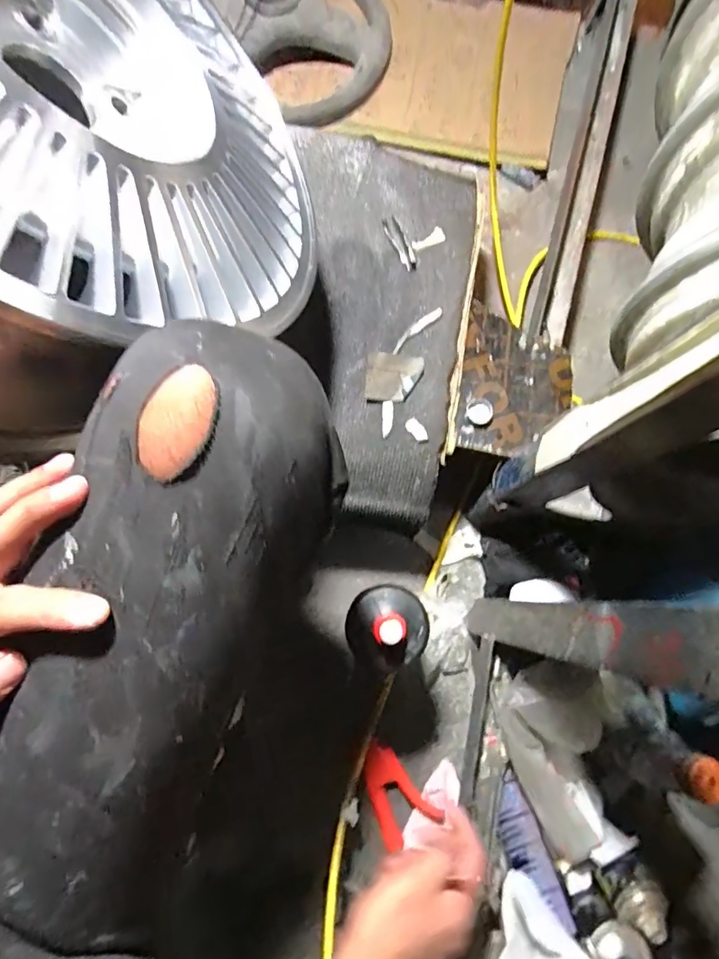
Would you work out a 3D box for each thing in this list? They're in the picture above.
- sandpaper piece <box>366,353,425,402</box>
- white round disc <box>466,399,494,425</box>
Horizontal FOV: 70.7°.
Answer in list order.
[{"bbox_3d":[0.041,-0.119,0.585,0.067,0.021,0.055,-1,79,-1],"label":"sandpaper piece"},{"bbox_3d":[0.142,-0.079,0.596,0.030,0.011,0.027,14,77,0],"label":"white round disc"}]

